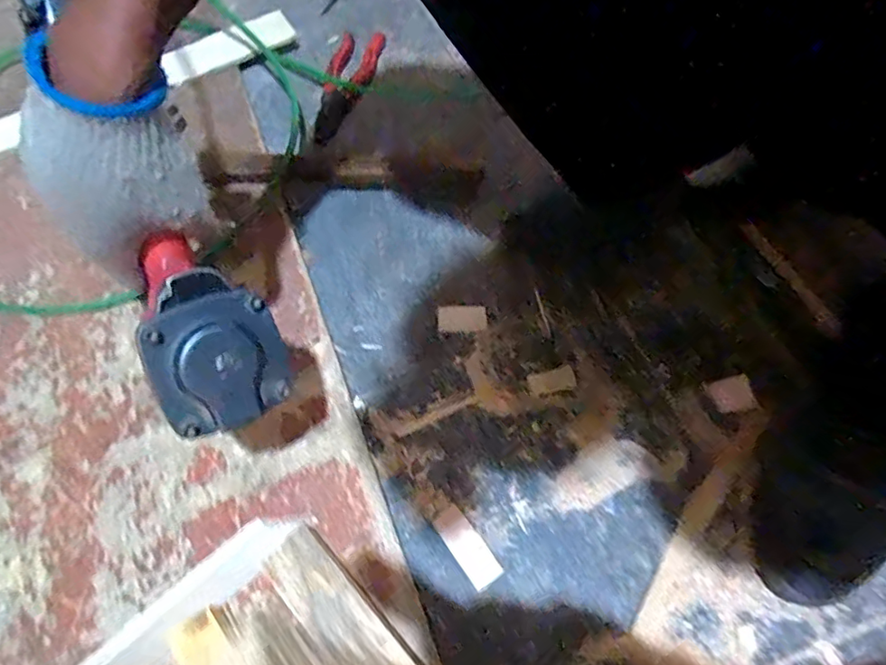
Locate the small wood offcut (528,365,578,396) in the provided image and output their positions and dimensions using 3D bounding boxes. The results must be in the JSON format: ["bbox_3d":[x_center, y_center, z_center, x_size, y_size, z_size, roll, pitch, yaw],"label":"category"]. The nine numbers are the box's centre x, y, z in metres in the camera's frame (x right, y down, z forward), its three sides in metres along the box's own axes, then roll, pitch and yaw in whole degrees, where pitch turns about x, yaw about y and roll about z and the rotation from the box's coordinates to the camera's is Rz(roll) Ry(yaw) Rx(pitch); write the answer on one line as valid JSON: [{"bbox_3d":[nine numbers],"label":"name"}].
[{"bbox_3d":[0.096,0.042,0.491,0.040,0.004,0.020,-13,59,-3],"label":"small wood offcut"}]

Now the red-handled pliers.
[{"bbox_3d":[-0.125,-0.309,0.697,0.058,0.016,0.197,10,61,11],"label":"red-handled pliers"}]

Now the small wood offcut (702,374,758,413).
[{"bbox_3d":[0.241,0.052,0.469,0.034,0.006,0.028,-15,65,13],"label":"small wood offcut"}]

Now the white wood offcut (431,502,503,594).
[{"bbox_3d":[0.018,0.164,0.431,0.025,0.004,0.063,-33,62,-14],"label":"white wood offcut"}]

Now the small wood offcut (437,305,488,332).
[{"bbox_3d":[0.018,-0.013,0.527,0.045,0.005,0.028,2,60,6],"label":"small wood offcut"}]

